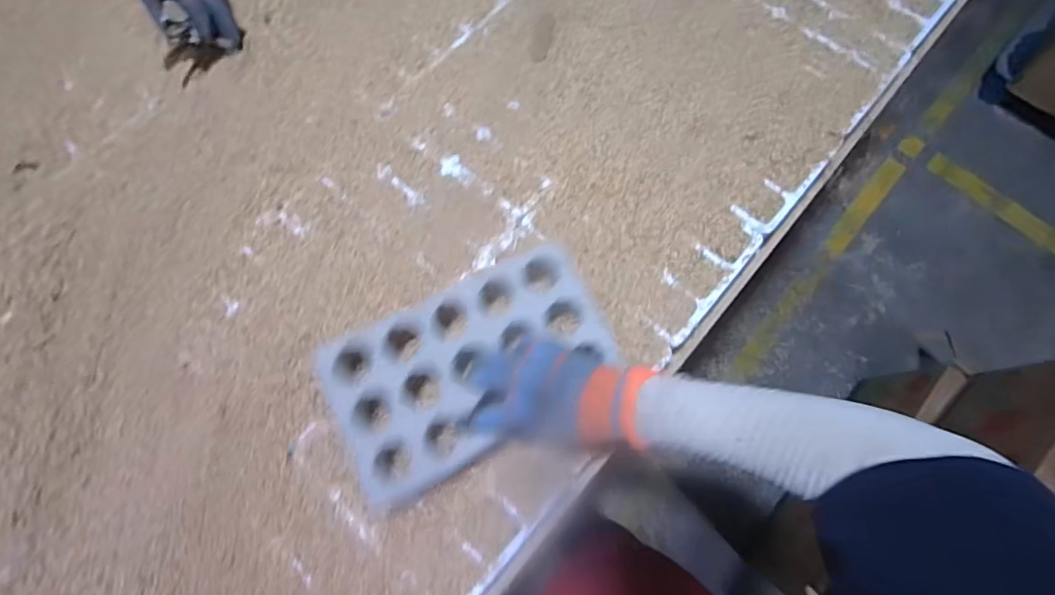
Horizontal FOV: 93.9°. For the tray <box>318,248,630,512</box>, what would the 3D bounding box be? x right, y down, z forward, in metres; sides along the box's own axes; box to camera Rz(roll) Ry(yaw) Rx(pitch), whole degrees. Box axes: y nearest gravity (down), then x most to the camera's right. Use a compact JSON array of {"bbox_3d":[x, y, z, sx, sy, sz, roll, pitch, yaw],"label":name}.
[{"bbox_3d":[-0.056,0.073,0.513,0.285,0.060,0.166,-27,73,-7],"label":"tray"}]

